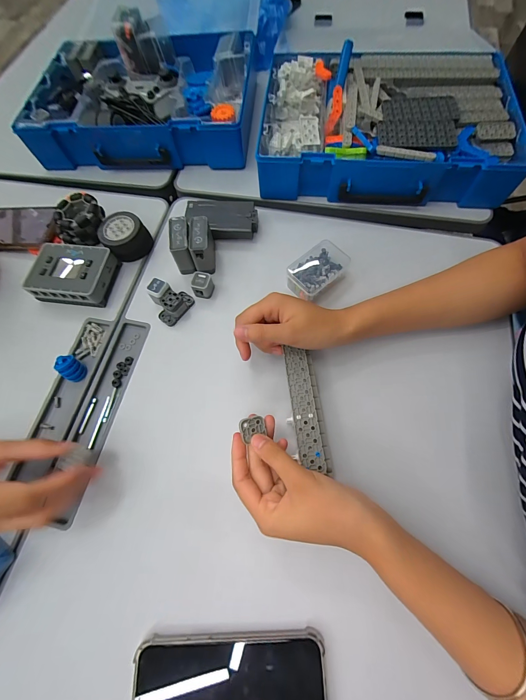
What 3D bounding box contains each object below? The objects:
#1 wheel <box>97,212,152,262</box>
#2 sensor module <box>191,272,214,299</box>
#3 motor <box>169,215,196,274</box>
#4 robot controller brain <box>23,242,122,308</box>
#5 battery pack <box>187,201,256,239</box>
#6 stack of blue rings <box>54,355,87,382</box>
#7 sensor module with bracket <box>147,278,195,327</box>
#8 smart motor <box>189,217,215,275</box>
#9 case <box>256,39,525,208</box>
[{"bbox_3d":[-0.196,-0.161,0.410,0.058,0.039,0.058,-1,68,2],"label":"wheel"},{"bbox_3d":[-0.080,-0.085,0.380,0.023,0.029,0.023,9,69,6],"label":"sensor module"},{"bbox_3d":[-0.108,-0.140,0.388,0.025,0.052,0.055,-9,68,-1],"label":"motor"},{"bbox_3d":[-0.258,-0.103,0.392,0.100,0.036,0.077,5,69,5],"label":"robot controller brain"},{"bbox_3d":[-0.059,-0.190,0.418,0.101,0.029,0.056,4,68,4],"label":"battery pack"},{"bbox_3d":[-0.235,0.022,0.350,0.023,0.028,0.026,21,71,10],"label":"stack of blue rings"},{"bbox_3d":[-0.124,-0.065,0.371,0.048,0.031,0.049,32,73,14],"label":"sensor module with bracket"},{"bbox_3d":[-0.081,-0.138,0.387,0.026,0.052,0.057,-5,68,1],"label":"smart motor"},{"bbox_3d":[0.178,-0.346,0.444,0.347,0.076,0.251,3,68,4],"label":"case"}]

